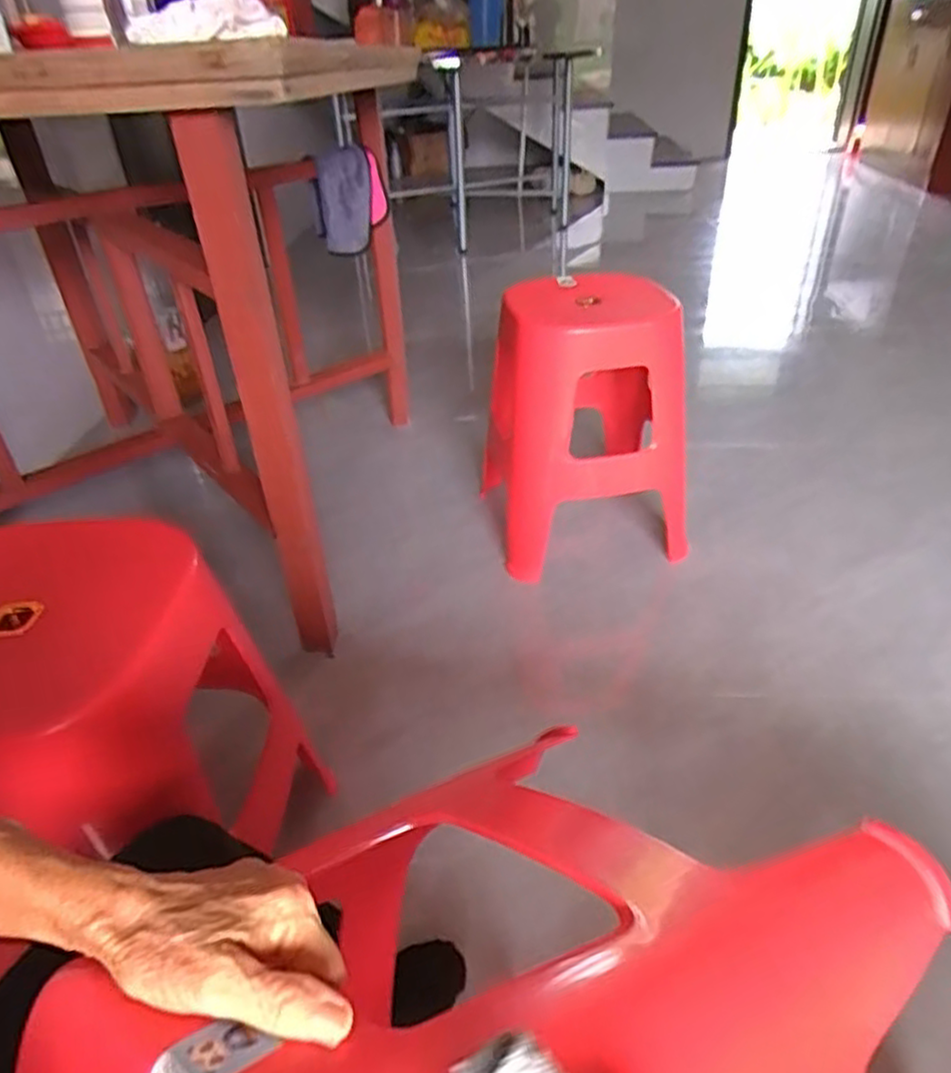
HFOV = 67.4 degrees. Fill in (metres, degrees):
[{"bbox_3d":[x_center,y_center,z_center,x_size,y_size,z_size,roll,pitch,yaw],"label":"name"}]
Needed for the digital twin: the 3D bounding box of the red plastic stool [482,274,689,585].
[{"bbox_3d":[0.198,-0.204,1.340,0.318,0.467,0.318,-9,36,-7],"label":"red plastic stool"}]

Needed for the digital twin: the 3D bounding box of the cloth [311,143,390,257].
[{"bbox_3d":[-0.271,-0.717,1.543,0.157,0.266,0.069,1,67,-4],"label":"cloth"}]

